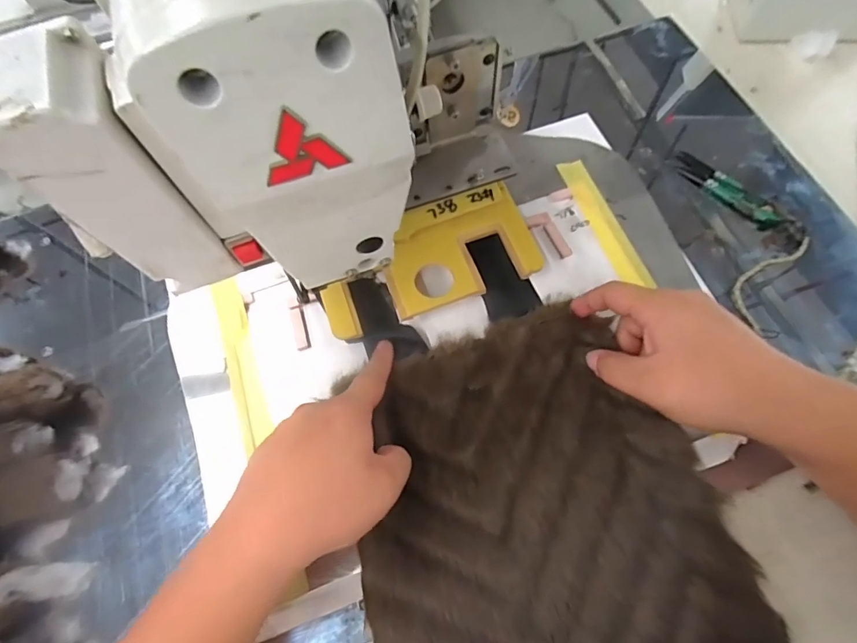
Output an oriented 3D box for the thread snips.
[{"bbox_3d":[0.275,-0.120,0.419,0.027,0.010,0.109,-41,71,-14],"label":"thread snips"}]

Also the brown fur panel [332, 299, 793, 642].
[{"bbox_3d":[0.072,0.135,0.315,0.240,0.024,0.273,-19,70,-5],"label":"brown fur panel"}]

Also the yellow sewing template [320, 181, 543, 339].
[{"bbox_3d":[-0.002,-0.054,0.385,0.180,0.008,0.090,-20,73,-5],"label":"yellow sewing template"}]

